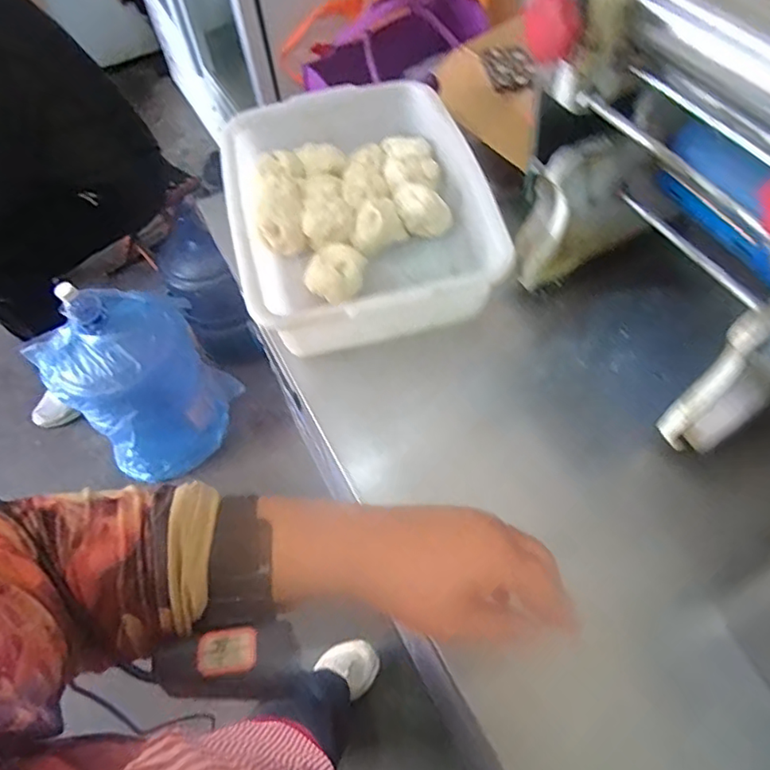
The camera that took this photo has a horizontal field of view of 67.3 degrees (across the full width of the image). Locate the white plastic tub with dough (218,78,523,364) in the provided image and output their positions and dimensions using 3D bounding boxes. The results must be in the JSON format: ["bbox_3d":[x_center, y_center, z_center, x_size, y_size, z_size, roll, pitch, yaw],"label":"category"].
[{"bbox_3d":[-0.036,-0.213,0.687,0.272,0.092,0.382,-14,60,-4],"label":"white plastic tub with dough"}]

